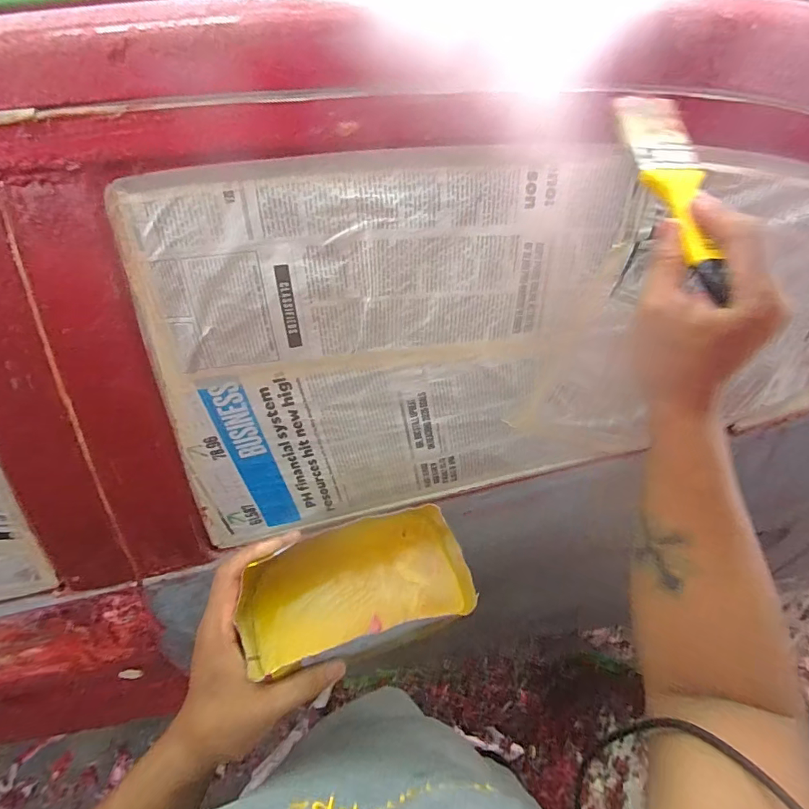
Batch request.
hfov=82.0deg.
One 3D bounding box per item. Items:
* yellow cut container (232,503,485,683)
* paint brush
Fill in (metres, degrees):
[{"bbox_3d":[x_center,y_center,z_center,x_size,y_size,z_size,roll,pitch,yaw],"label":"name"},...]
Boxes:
[{"bbox_3d":[-0.042,0.152,0.397,0.189,0.049,0.113,-16,54,-10],"label":"yellow cut container"},{"bbox_3d":[0.190,-0.150,0.324,0.057,0.018,0.178,-1,65,1],"label":"paint brush"}]

